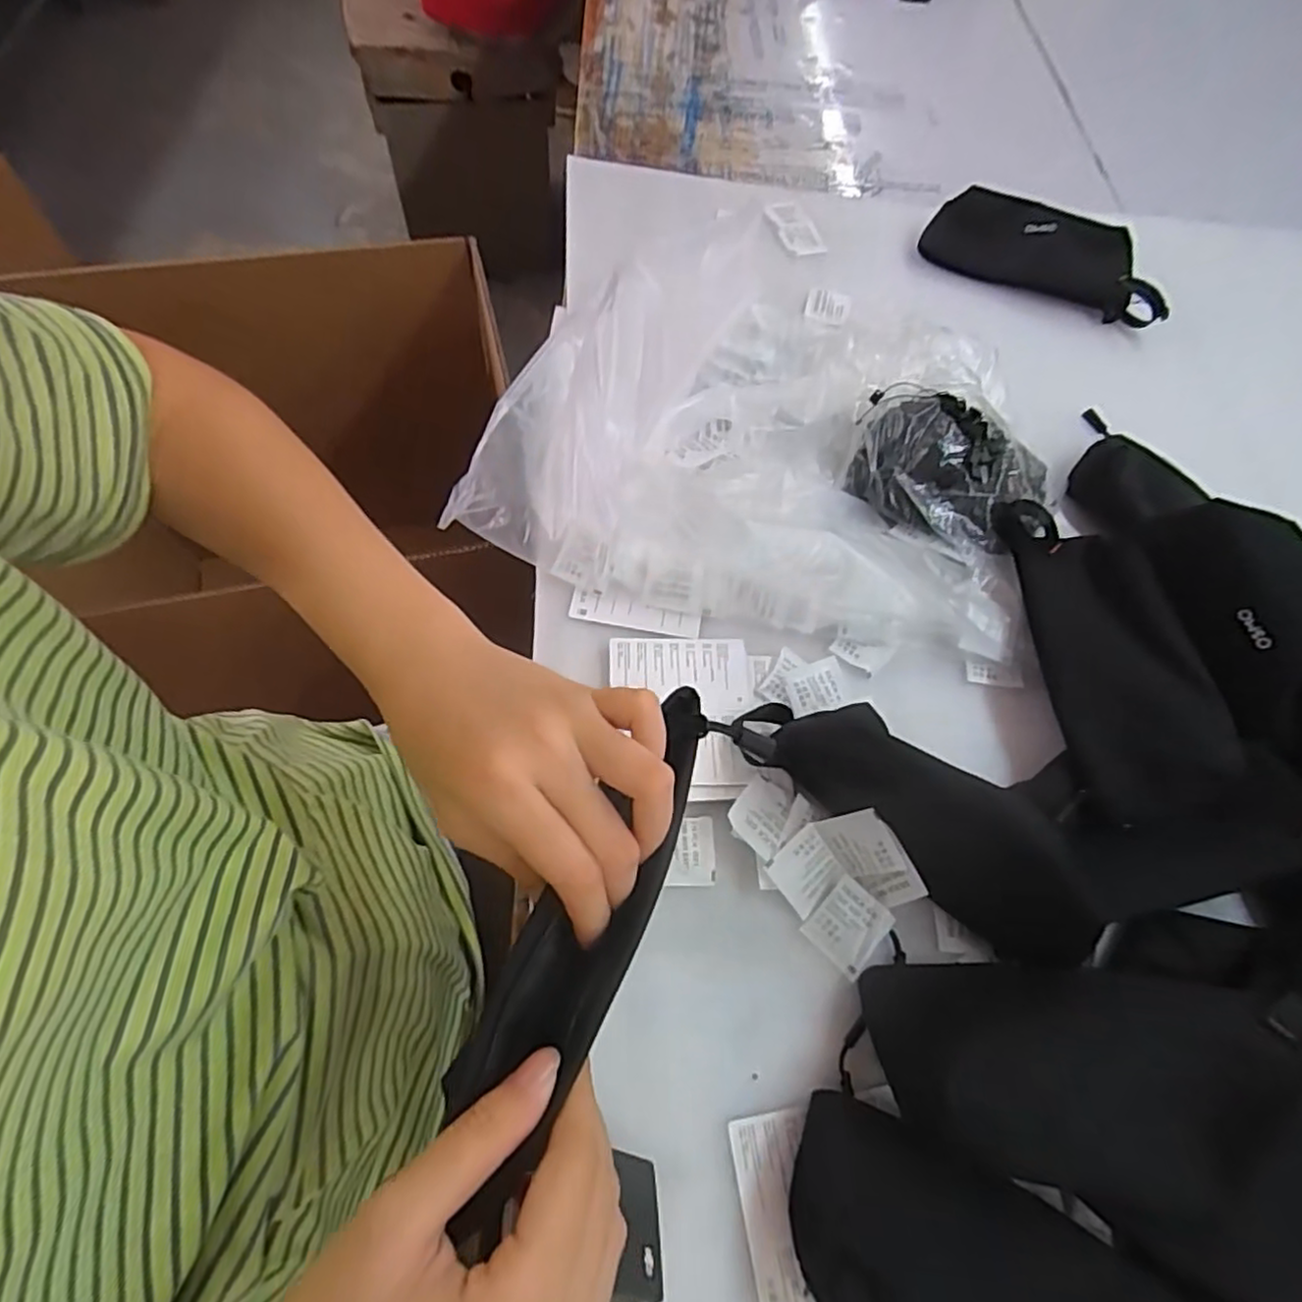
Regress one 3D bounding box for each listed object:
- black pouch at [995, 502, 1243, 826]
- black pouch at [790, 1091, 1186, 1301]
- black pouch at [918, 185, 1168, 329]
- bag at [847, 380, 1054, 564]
[{"bbox_3d":[0.285,-0.003,0.430,0.073,0.036,0.207,-6,64,-7],"label":"black pouch"},{"bbox_3d":[0.157,0.293,0.298,0.208,0.045,0.100,25,65,9],"label":"black pouch"},{"bbox_3d":[0.373,-0.375,0.650,0.224,0.042,0.068,23,64,8],"label":"black pouch"},{"bbox_3d":[0.217,-0.140,0.502,0.140,0.049,0.123,36,67,14],"label":"bag"}]

